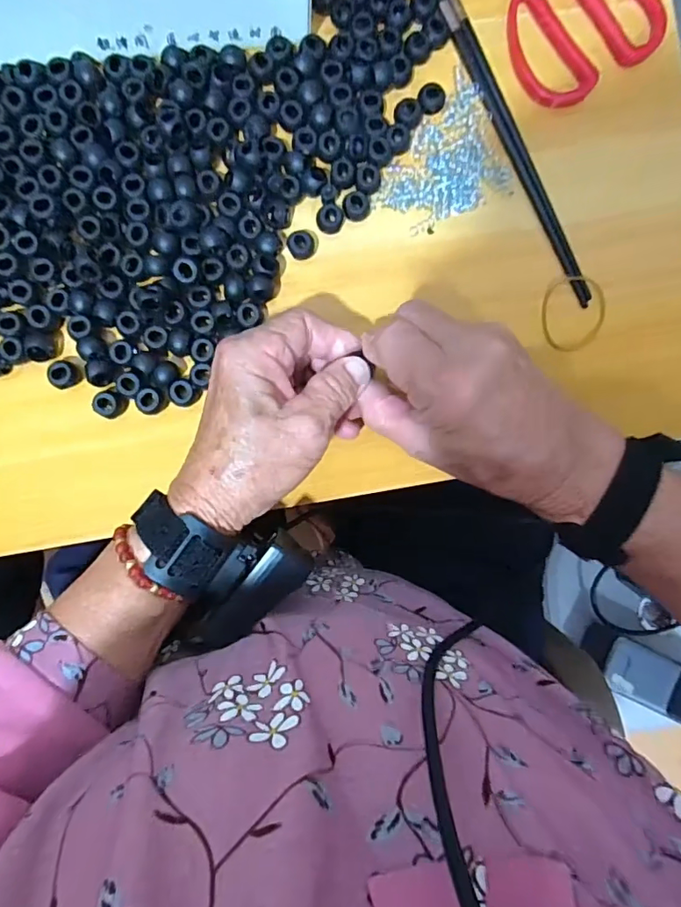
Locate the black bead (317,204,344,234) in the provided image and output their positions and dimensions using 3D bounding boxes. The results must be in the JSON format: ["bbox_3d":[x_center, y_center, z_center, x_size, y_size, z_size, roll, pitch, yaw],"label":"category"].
[{"bbox_3d":[-0.007,-0.151,0.329,0.017,0.011,0.015,-2,91,-5],"label":"black bead"}]

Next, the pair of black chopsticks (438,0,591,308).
[{"bbox_3d":[0.114,-0.209,0.339,0.016,0.005,0.236,-27,93,-4],"label":"pair of black chopsticks"}]

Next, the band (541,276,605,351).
[{"bbox_3d":[0.158,-0.095,0.344,0.044,0.004,0.049,-2,91,-5],"label":"band"}]

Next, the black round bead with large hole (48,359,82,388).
[{"bbox_3d":[-0.170,-0.049,0.316,0.014,0.016,0.017,20,89,-5],"label":"black round bead with large hole"}]

